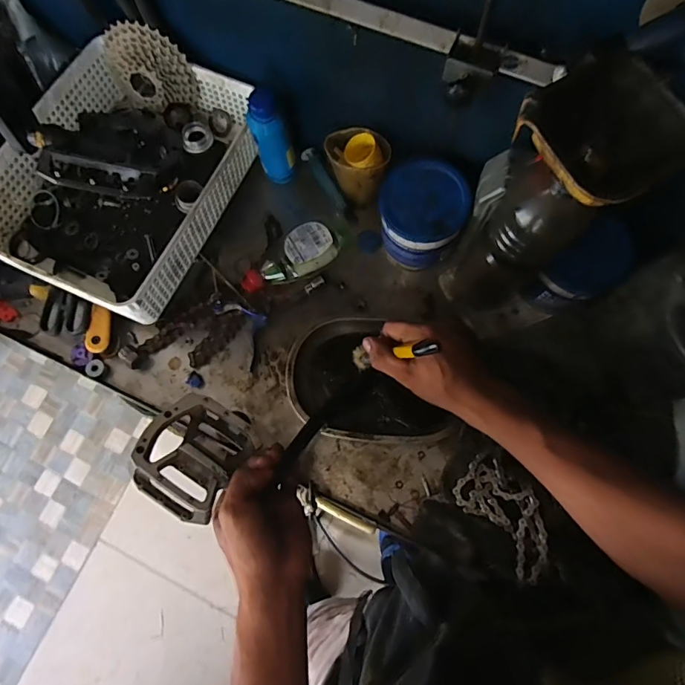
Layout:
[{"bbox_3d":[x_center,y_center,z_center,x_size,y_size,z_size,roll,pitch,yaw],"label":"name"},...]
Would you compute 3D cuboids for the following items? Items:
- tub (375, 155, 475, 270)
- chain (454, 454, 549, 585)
[{"bbox_3d":[0.098,-0.152,0.585,0.104,0.112,0.098,-1,74,4],"label":"tub"},{"bbox_3d":[0.186,0.194,0.527,0.071,0.023,0.129,-38,75,-7],"label":"chain"}]

